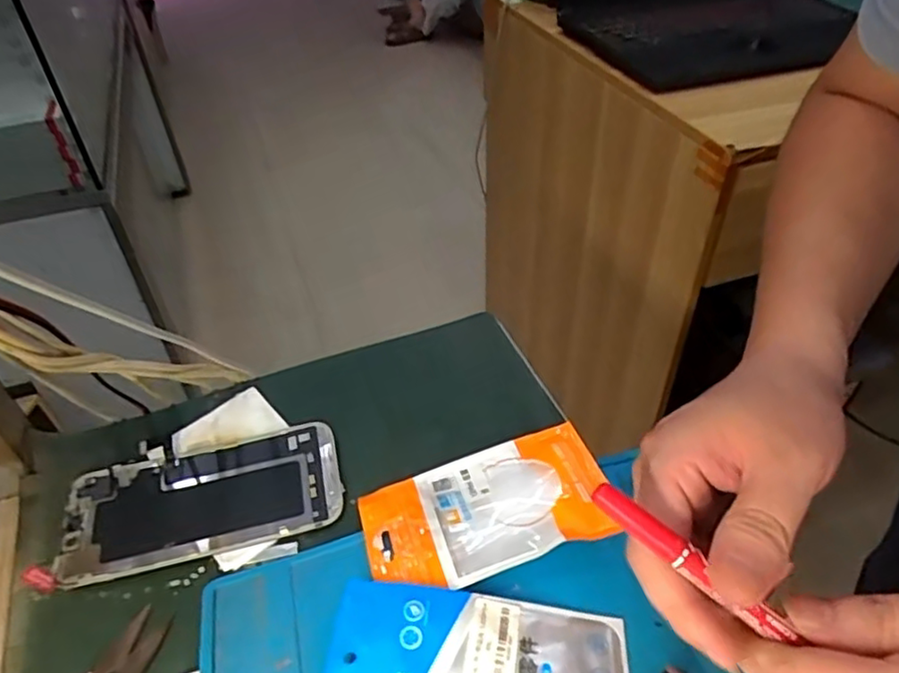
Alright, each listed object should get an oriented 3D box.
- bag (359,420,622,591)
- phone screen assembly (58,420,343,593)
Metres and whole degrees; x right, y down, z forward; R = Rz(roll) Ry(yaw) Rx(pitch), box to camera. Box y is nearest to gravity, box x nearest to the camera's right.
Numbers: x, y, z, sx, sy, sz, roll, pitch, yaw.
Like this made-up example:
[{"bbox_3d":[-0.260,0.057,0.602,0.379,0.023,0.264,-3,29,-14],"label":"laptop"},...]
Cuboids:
[{"bbox_3d":[0.019,0.085,0.317,0.121,0.019,0.070,-12,43,-11],"label":"bag"},{"bbox_3d":[-0.134,0.088,0.349,0.145,0.008,0.071,-11,43,-9],"label":"phone screen assembly"}]

